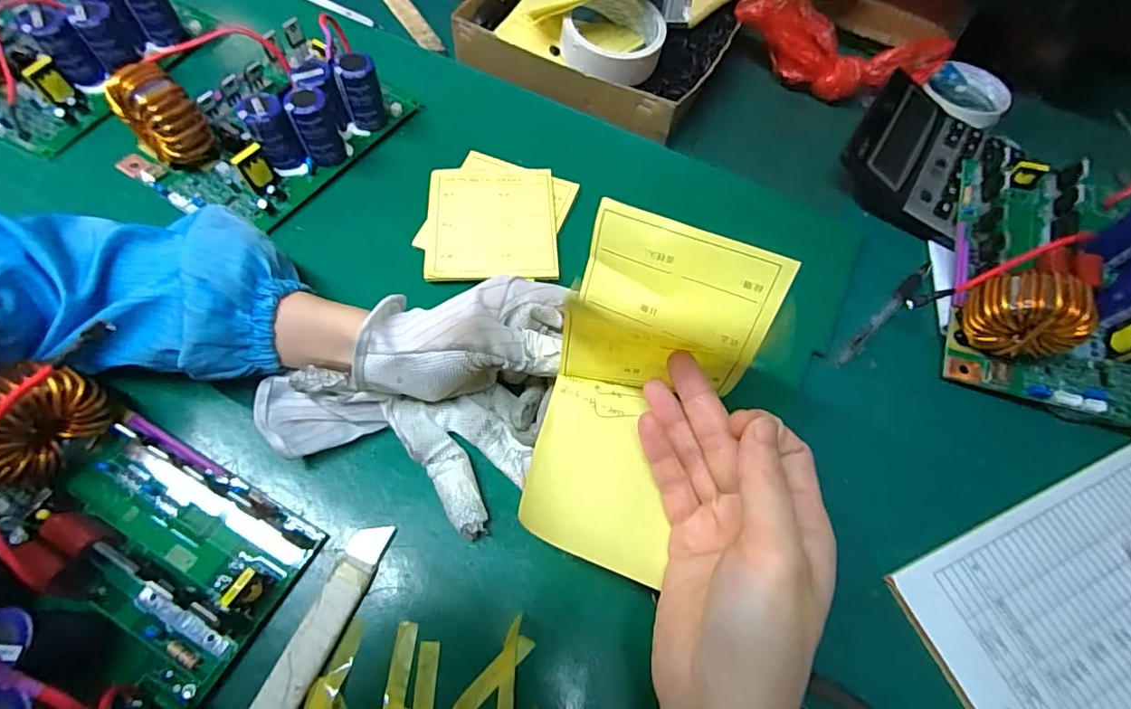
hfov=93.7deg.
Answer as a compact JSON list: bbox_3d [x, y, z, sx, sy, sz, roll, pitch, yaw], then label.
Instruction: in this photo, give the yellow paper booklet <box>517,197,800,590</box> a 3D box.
[{"bbox_3d":[0.036,0.018,0.265,0.093,0.059,0.158,20,92,6],"label":"yellow paper booklet"}]

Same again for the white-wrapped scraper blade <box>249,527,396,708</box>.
[{"bbox_3d":[-0.132,0.152,0.274,0.022,0.008,0.130,22,63,7],"label":"white-wrapped scraper blade"}]

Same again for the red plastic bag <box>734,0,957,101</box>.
[{"bbox_3d":[0.250,-0.279,0.484,0.198,0.061,0.054,10,63,1],"label":"red plastic bag"}]

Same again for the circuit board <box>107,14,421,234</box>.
[{"bbox_3d":[-0.234,-0.191,0.402,0.138,0.061,0.186,31,65,11],"label":"circuit board"}]

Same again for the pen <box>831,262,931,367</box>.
[{"bbox_3d":[0.236,-0.030,0.392,0.125,0.006,0.011,-39,72,-21],"label":"pen"}]

